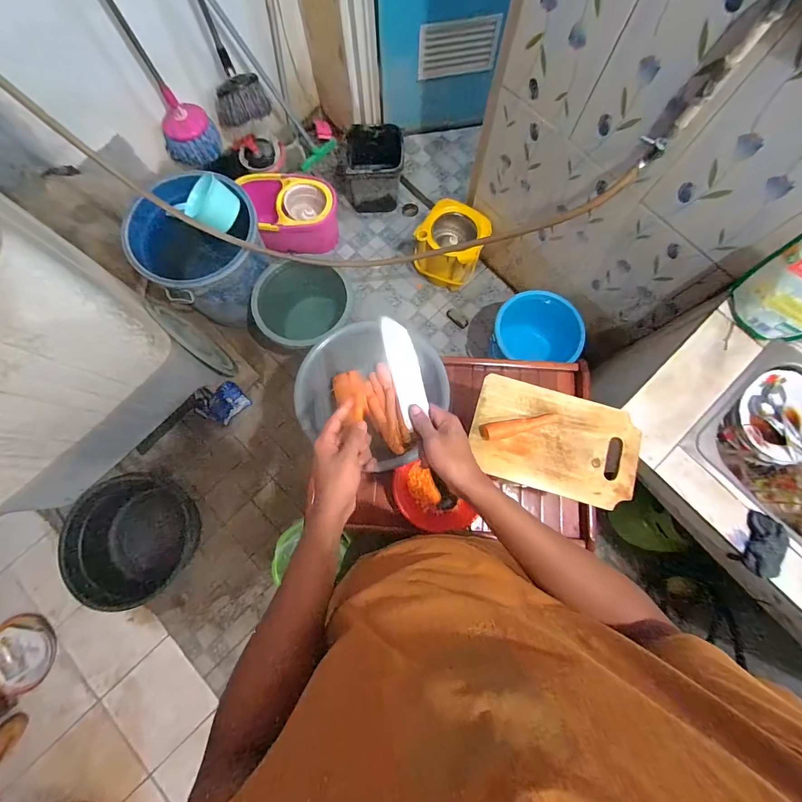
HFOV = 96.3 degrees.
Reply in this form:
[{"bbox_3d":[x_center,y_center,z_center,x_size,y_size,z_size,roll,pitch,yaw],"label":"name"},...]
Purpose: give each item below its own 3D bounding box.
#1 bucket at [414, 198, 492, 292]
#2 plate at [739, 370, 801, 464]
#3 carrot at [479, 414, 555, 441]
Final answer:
[{"bbox_3d":[0.199,-0.620,1.471,0.257,0.280,0.210,22,79,4],"label":"bucket"},{"bbox_3d":[0.884,0.036,0.829,0.206,0.044,0.206,0,91,4],"label":"plate"},{"bbox_3d":[0.208,0.046,0.637,0.129,0.033,0.029,-10,79,-2],"label":"carrot"}]

